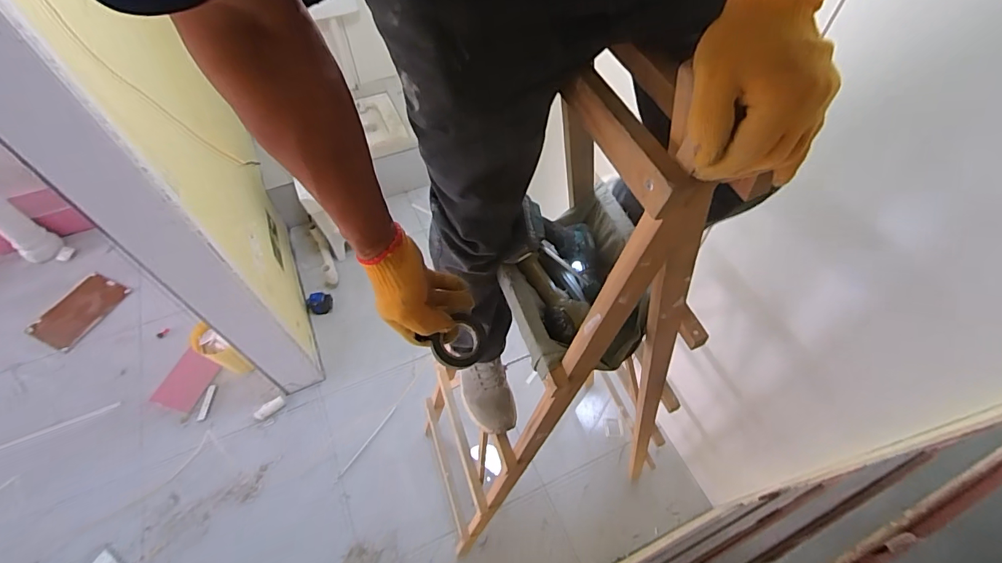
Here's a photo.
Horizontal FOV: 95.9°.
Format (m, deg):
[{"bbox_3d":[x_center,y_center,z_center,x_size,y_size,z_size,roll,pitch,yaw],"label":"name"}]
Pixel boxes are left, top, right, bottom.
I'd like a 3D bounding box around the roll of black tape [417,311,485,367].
[{"bbox_3d":[-0.046,0.077,0.539,0.064,0.059,0.013,-39,24,-19],"label":"roll of black tape"}]

